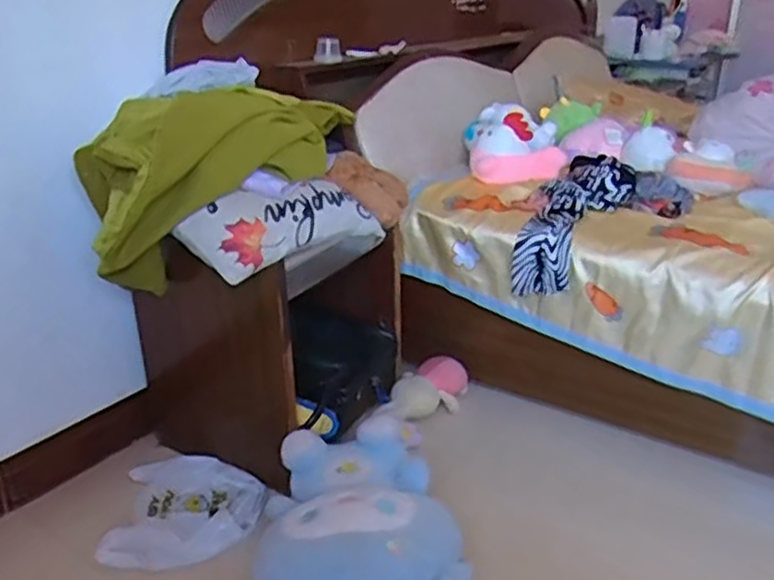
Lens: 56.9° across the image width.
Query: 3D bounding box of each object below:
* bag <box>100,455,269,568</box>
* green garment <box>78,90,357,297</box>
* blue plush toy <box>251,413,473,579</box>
[{"bbox_3d":[-0.385,0.417,1.396,0.275,0.020,0.290,-3,23,-7],"label":"bag"},{"bbox_3d":[-0.276,-0.218,1.426,0.659,0.342,0.268,-21,31,-40],"label":"green garment"},{"bbox_3d":[-0.068,0.413,1.230,0.351,0.158,0.413,-6,24,-12],"label":"blue plush toy"}]

